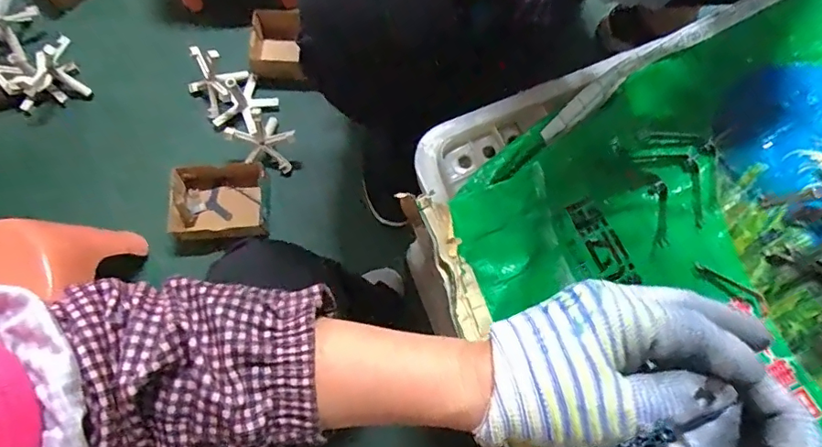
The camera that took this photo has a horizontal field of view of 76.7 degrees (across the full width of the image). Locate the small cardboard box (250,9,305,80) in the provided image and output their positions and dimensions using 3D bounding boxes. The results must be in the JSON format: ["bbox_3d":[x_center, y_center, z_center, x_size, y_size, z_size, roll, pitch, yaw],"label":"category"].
[{"bbox_3d":[-0.222,-0.294,0.863,0.084,0.048,0.111,-5,75,-1],"label":"small cardboard box"}]

